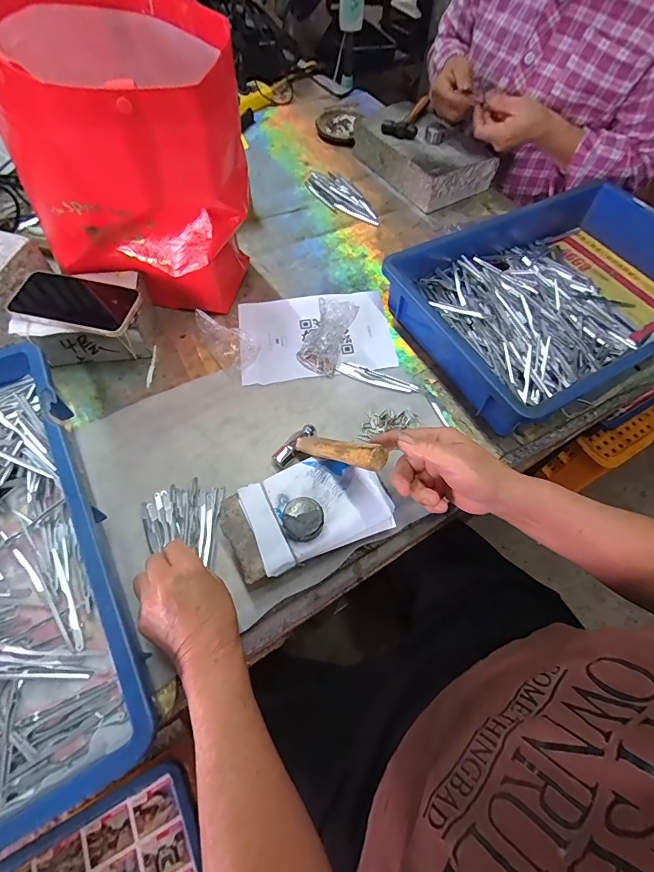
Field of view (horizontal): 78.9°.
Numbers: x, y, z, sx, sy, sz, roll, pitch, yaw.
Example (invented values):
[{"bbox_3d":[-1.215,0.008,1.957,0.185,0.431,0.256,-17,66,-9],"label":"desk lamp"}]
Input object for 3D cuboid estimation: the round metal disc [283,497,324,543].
[{"bbox_3d":[-0.022,0.080,0.380,0.037,0.018,0.039,1,61,-2],"label":"round metal disc"}]

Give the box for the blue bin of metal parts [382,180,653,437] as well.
[{"bbox_3d":[0.321,-0.203,0.562,0.425,0.090,0.302,-25,65,-15],"label":"blue bin of metal parts"}]

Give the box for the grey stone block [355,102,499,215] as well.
[{"bbox_3d":[0.184,-0.537,0.756,0.161,0.070,0.239,-27,66,-16],"label":"grey stone block"}]

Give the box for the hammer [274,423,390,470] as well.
[{"bbox_3d":[0.003,0.013,0.404,0.055,0.153,0.016,-46,117,-23],"label":"hammer"}]

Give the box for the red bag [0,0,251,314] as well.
[{"bbox_3d":[-0.220,-0.324,0.486,0.236,0.280,0.235,-2,61,-4],"label":"red bag"}]

